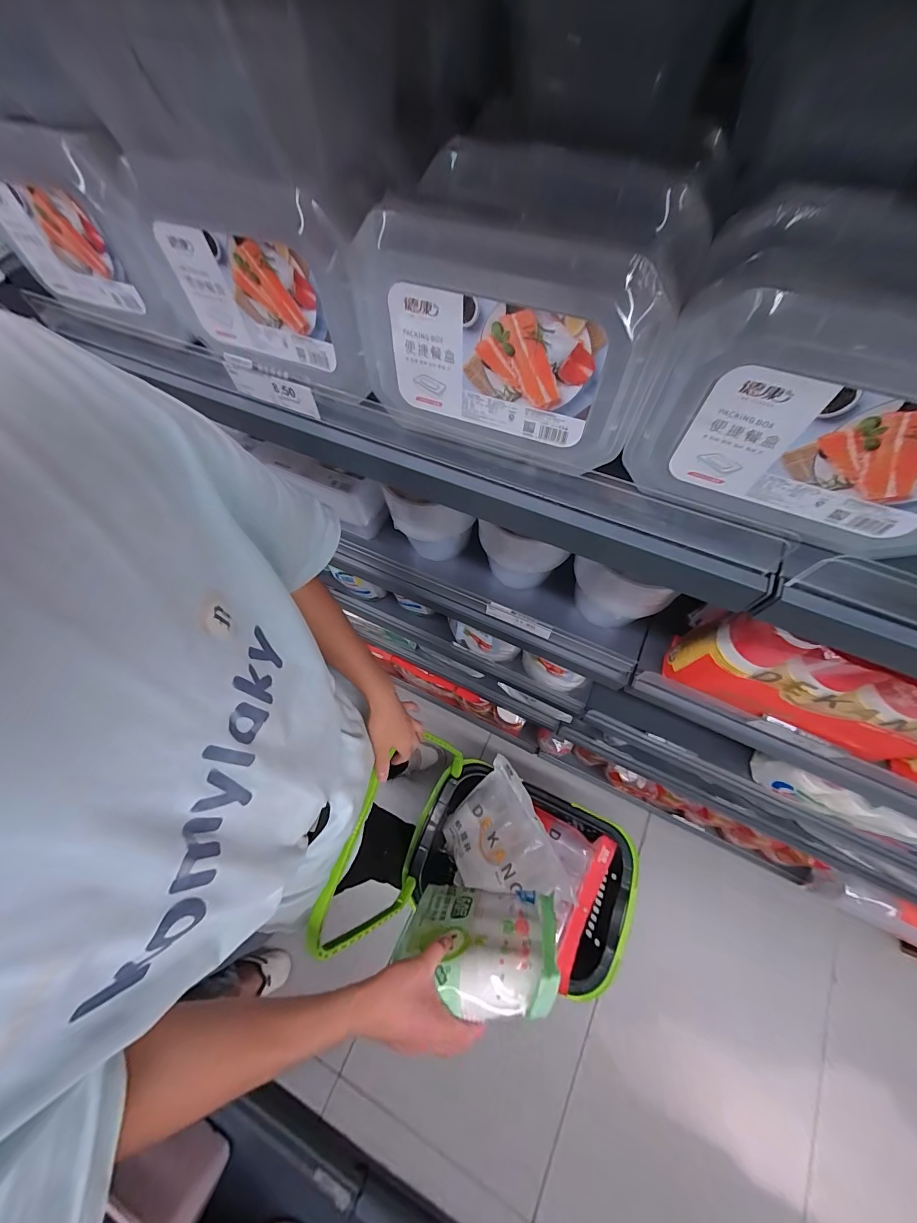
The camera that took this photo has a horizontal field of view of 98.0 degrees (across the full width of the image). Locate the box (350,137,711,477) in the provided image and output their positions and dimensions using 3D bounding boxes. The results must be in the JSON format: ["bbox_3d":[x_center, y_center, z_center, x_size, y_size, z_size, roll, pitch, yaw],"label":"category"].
[{"bbox_3d":[0.025,-0.188,0.272,0.211,0.160,0.046,22,70,12],"label":"box"}]

